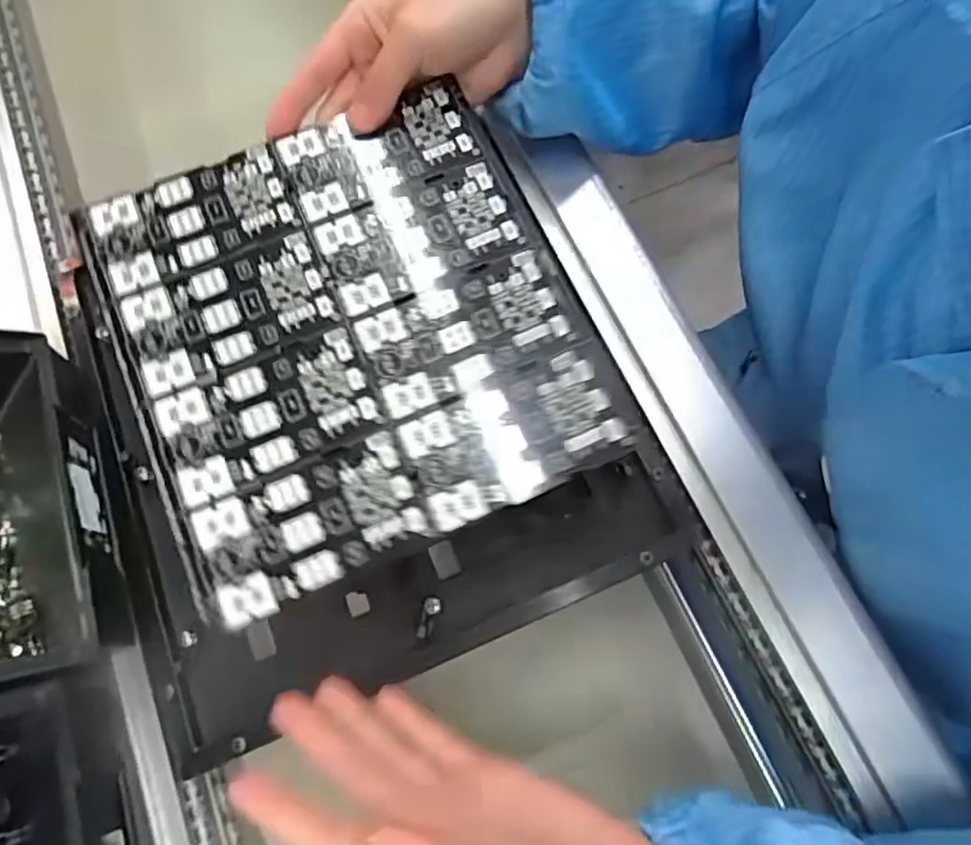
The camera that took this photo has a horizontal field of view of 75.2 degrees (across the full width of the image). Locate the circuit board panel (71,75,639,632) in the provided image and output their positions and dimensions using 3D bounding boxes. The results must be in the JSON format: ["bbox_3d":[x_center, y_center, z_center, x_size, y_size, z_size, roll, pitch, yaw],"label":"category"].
[{"bbox_3d":[-0.067,-0.048,0.304,0.205,0.009,0.217,-23,74,-5],"label":"circuit board panel"}]

